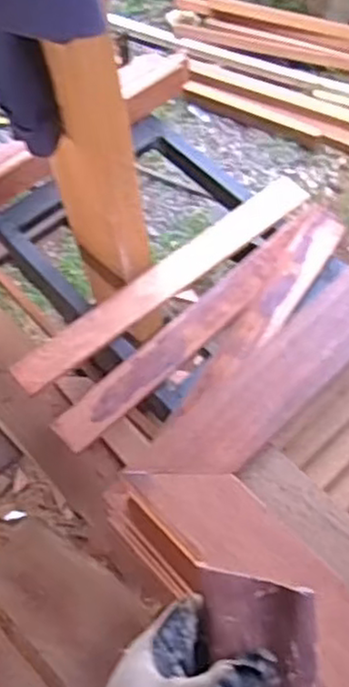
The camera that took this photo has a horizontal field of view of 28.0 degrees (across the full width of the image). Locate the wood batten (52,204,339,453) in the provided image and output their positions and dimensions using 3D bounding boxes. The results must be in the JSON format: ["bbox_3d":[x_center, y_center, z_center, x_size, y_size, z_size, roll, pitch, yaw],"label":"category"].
[{"bbox_3d":[0.048,-0.037,1.147,0.593,0.035,0.082,-41,65,-18],"label":"wood batten"}]

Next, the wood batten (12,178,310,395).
[{"bbox_3d":[-0.014,-0.109,1.188,0.583,0.031,0.078,-37,64,-16],"label":"wood batten"}]

